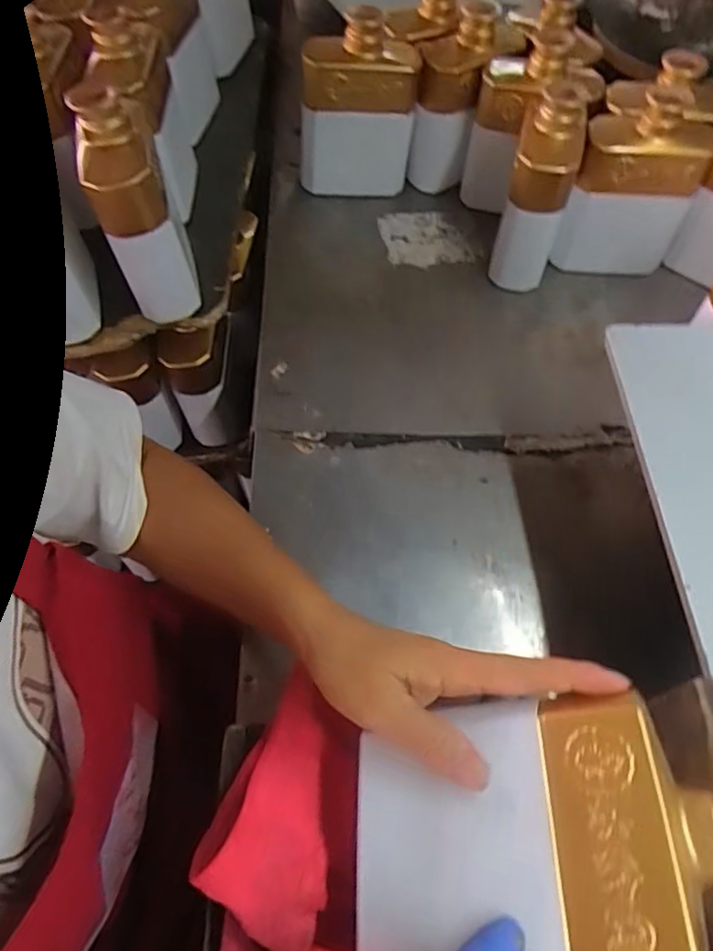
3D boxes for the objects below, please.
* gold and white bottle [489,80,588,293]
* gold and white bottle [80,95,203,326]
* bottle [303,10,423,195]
[{"bbox_3d":[0.177,-0.282,0.605,0.060,0.163,0.110,15,61,12],"label":"gold and white bottle"},{"bbox_3d":[-0.181,-0.211,0.530,0.060,0.161,0.056,-21,60,-10],"label":"gold and white bottle"},{"bbox_3d":[0.000,-0.397,0.689,0.130,0.167,0.072,-2,59,2],"label":"bottle"}]

